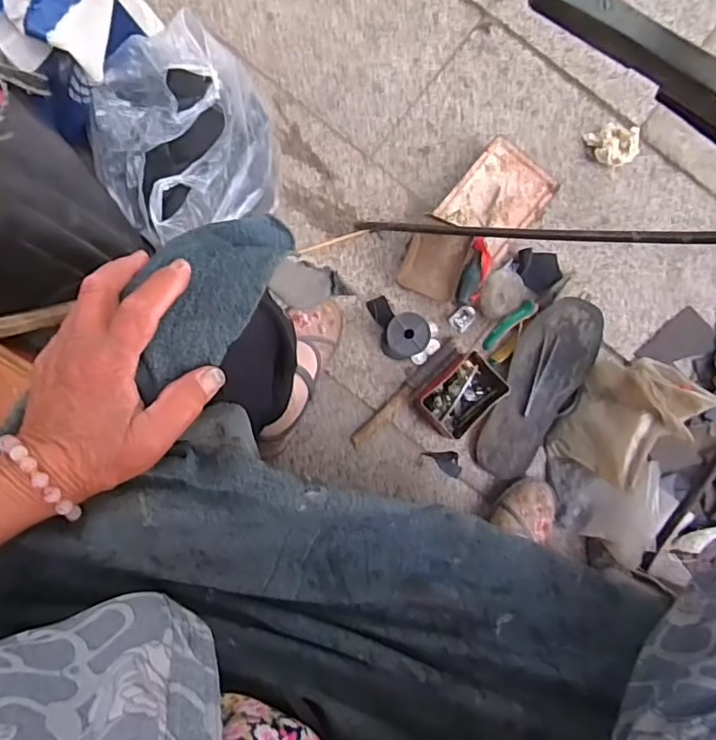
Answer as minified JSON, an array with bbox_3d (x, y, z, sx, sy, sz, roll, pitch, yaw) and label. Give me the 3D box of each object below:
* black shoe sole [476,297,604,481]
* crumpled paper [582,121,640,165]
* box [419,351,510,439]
[{"bbox_3d":[0.263,0.027,0.788,0.102,0.052,0.268,23,83,-2],"label":"black shoe sole"},{"bbox_3d":[0.388,-0.343,0.820,0.056,0.047,0.071,-26,87,-7],"label":"crumpled paper"},{"bbox_3d":[0.150,0.038,0.790,0.114,0.044,0.084,-43,89,-7],"label":"box"}]

